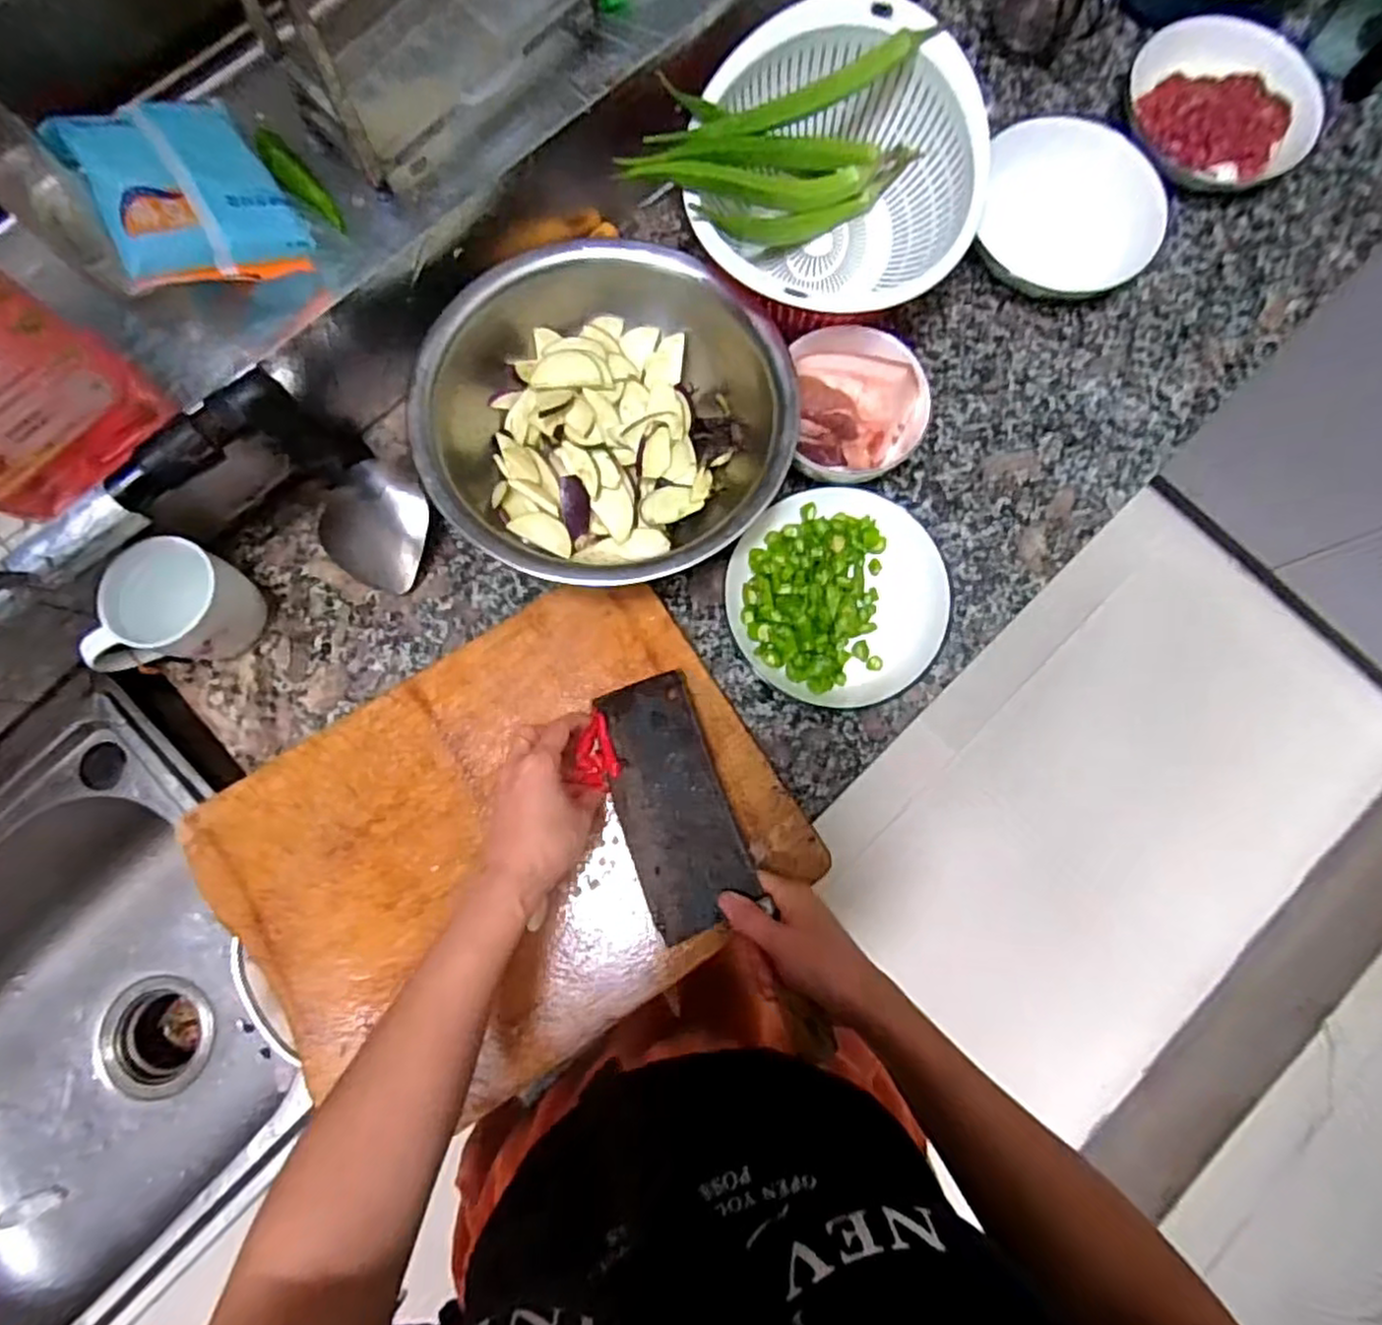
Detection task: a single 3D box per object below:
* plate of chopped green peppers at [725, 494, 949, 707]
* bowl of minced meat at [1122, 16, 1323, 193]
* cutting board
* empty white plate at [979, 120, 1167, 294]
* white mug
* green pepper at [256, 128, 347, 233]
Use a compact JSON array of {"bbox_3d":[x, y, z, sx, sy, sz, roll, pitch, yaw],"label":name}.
[{"bbox_3d":[0.114,-0.056,0.562,0.164,0.032,0.169,0,79,-1],"label":"plate of chopped green peppers"},{"bbox_3d":[0.483,-0.506,0.647,0.142,0.061,0.136,0,79,-1],"label":"bowl of minced meat"},{"bbox_3d":[-0.135,0.134,0.522,0.387,0.027,0.298,-34,82,-7],"label":"cutting board"},{"bbox_3d":[0.331,-0.398,0.628,0.156,0.044,0.144,9,79,0],"label":"empty white plate"},{"bbox_3d":[-0.381,-0.033,0.532,0.083,0.083,0.102,17,79,2],"label":"white mug"},{"bbox_3d":[-0.269,-0.331,0.490,0.023,0.017,0.075,-43,99,-8],"label":"green pepper"}]

